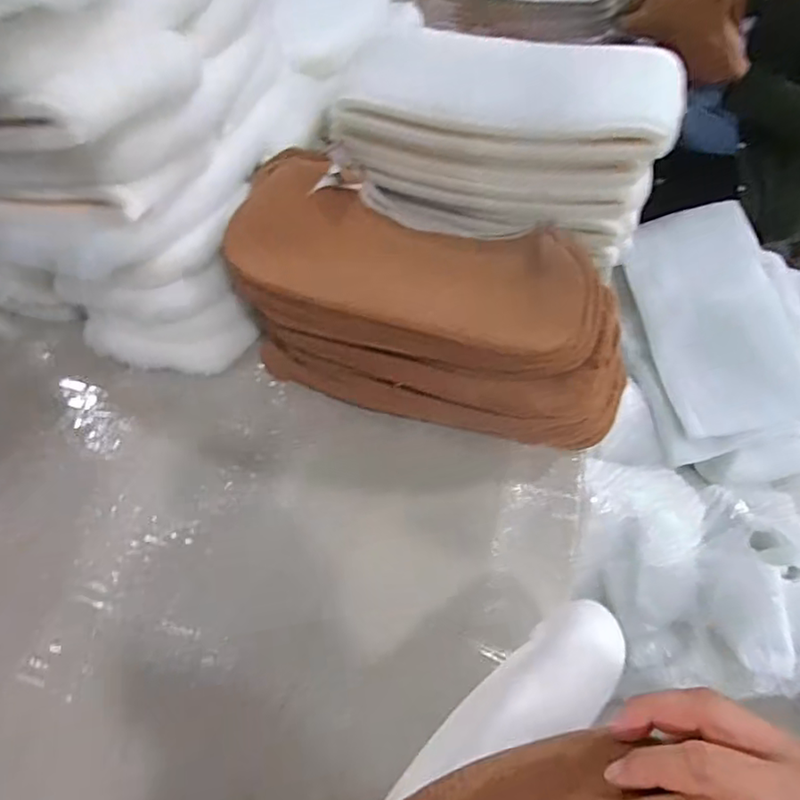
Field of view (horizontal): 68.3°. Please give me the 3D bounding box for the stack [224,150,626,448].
[{"bbox_3d":[0.047,-0.137,0.794,0.533,0.189,0.268,16,57,12],"label":"stack"}]

